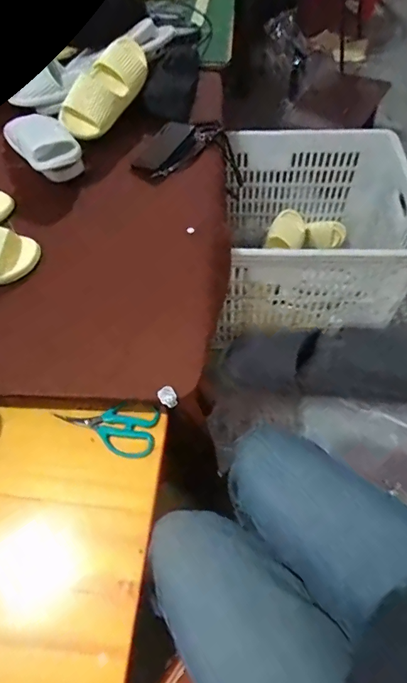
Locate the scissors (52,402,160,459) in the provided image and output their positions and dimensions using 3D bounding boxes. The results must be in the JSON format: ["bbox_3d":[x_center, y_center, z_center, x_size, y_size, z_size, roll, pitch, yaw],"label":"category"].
[{"bbox_3d":[-0.140,0.124,0.610,0.147,0.008,0.073,13,58,10],"label":"scissors"}]

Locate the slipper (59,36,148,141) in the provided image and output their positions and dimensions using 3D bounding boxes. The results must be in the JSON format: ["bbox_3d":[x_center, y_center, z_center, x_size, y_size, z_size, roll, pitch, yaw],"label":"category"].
[{"bbox_3d":[-0.216,-0.581,0.941,0.091,0.085,0.281,25,75,17],"label":"slipper"}]

